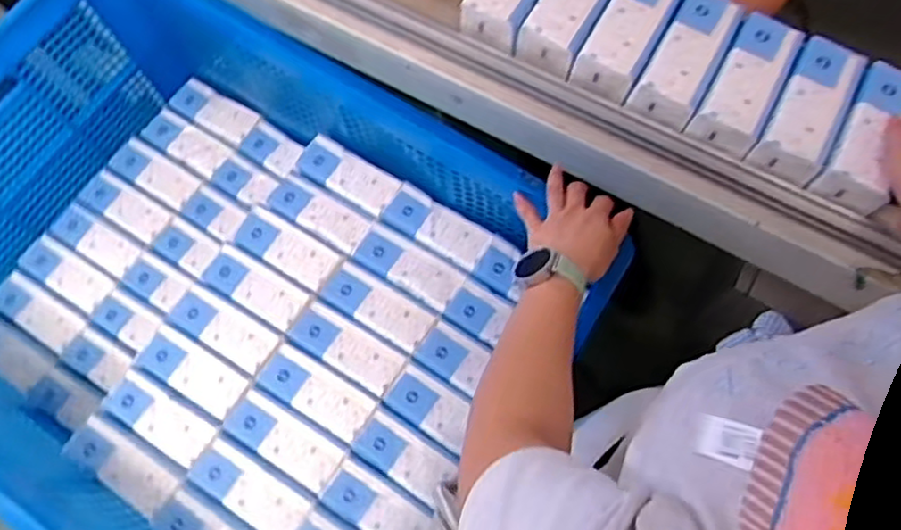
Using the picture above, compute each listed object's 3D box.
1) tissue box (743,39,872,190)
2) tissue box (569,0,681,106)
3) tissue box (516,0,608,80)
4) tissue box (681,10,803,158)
[{"bbox_3d":[0.367,-0.161,0.691,0.062,0.035,0.154,30,75,12],"label":"tissue box"},{"bbox_3d":[0.187,-0.243,0.712,0.063,0.045,0.145,28,74,12],"label":"tissue box"},{"bbox_3d":[0.131,-0.278,0.734,0.065,0.041,0.150,26,74,11],"label":"tissue box"},{"bbox_3d":[0.301,-0.186,0.690,0.062,0.038,0.141,27,74,11],"label":"tissue box"}]

